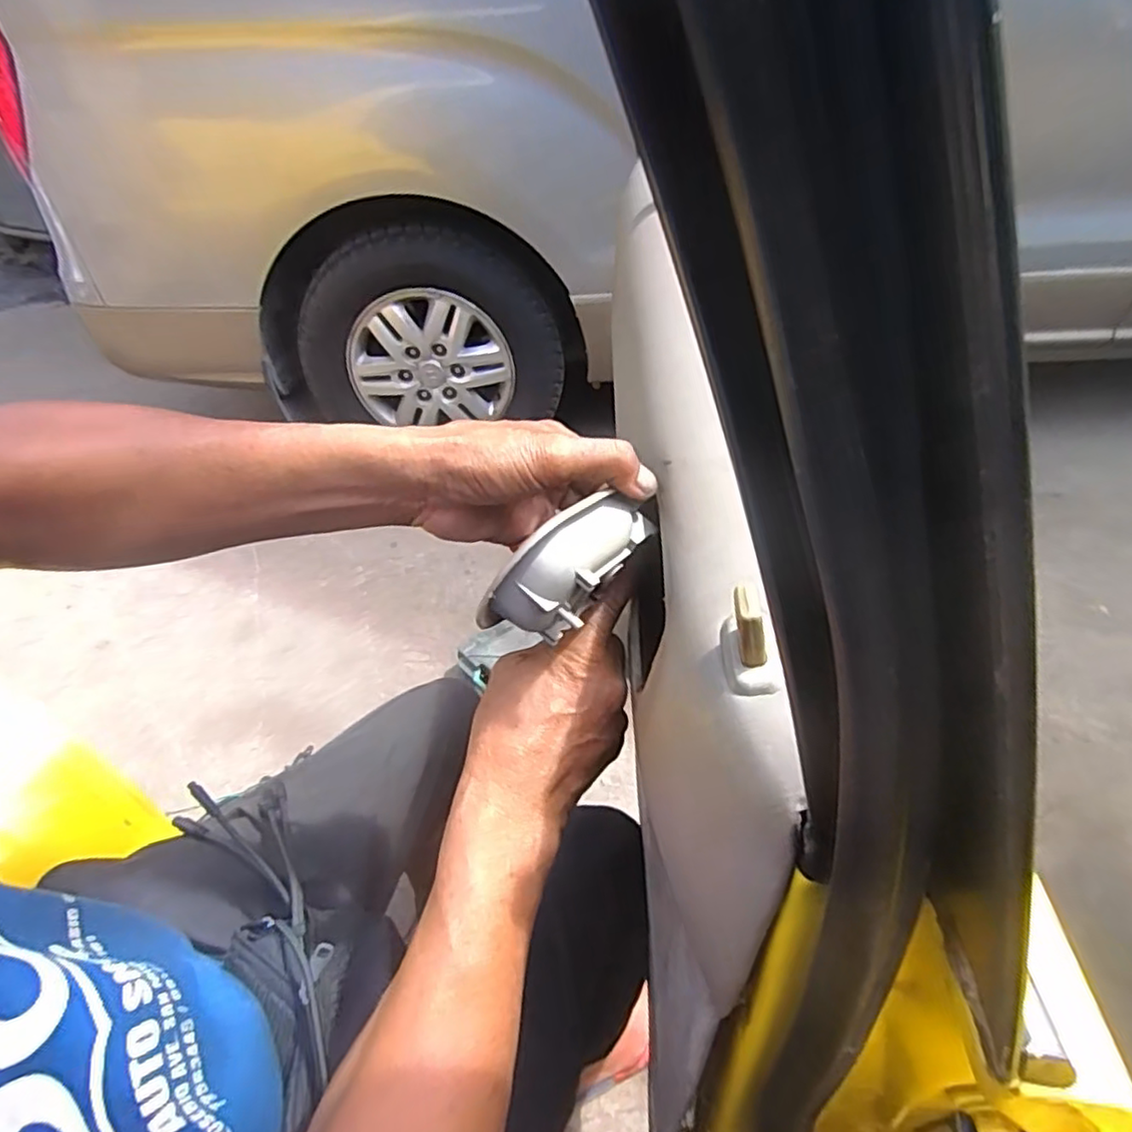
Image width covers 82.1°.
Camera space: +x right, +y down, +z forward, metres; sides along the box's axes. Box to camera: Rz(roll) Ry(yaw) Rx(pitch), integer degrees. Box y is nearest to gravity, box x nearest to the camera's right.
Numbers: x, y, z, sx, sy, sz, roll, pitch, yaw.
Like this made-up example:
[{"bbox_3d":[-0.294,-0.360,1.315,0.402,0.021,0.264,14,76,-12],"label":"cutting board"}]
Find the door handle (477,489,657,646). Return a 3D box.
[{"bbox_3d":[0.008,0.000,0.325,0.102,0.054,0.034,-29,49,-26],"label":"door handle"}]

